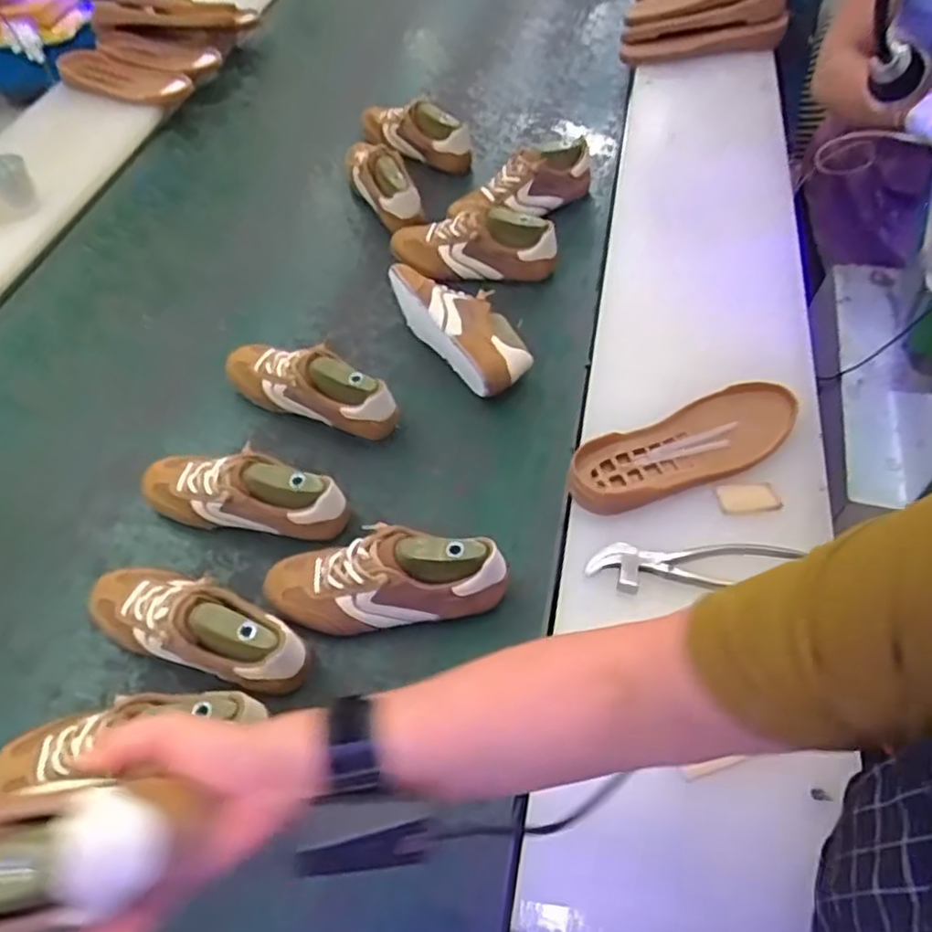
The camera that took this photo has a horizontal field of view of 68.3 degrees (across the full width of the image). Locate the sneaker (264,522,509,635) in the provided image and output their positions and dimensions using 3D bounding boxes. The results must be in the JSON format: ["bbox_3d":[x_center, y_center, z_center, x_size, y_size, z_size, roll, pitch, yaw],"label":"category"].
[{"bbox_3d":[-0.081,0.108,0.664,0.232,0.086,0.075,-1,52,2],"label":"sneaker"}]

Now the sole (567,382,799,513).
[{"bbox_3d":[0.224,-0.022,0.700,0.252,0.027,0.086,-23,54,-14],"label":"sole"}]

